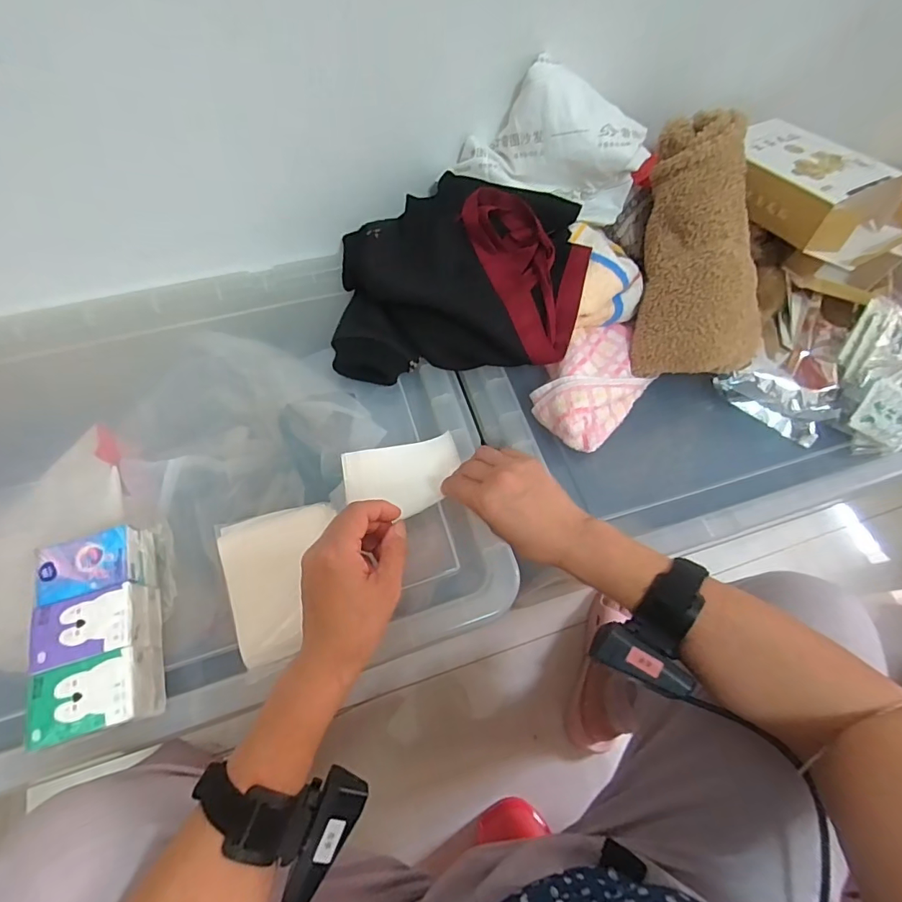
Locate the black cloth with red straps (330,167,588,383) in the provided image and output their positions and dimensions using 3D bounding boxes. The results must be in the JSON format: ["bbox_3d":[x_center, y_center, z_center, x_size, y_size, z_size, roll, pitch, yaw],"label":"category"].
[{"bbox_3d":[0.008,-0.187,0.531,0.274,0.142,0.196,0,65,-4],"label":"black cloth with red straps"}]

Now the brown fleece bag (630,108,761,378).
[{"bbox_3d":[0.277,-0.227,0.519,0.129,0.081,0.287,2,89,-3],"label":"brown fleece bag"}]

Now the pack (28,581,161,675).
[{"bbox_3d":[-0.294,0.146,0.394,0.078,0.040,0.052,-15,67,-10],"label":"pack"}]

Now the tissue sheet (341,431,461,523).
[{"bbox_3d":[-0.049,0.027,0.483,0.116,0.020,0.081,-10,66,-8],"label":"tissue sheet"}]

